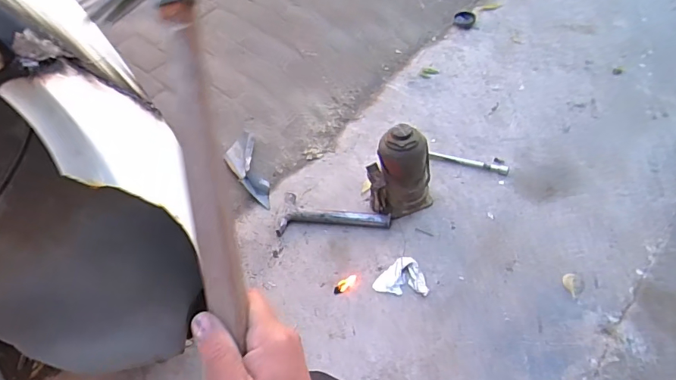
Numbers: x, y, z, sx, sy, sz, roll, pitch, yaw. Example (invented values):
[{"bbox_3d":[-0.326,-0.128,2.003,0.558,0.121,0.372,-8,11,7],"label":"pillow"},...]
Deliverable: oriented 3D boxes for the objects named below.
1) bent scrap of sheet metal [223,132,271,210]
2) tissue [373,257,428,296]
[{"bbox_3d":[-0.258,-0.060,1.224,0.095,0.041,0.265,-16,60,-11],"label":"bent scrap of sheet metal"},{"bbox_3d":[0.141,0.194,0.986,0.118,0.031,0.088,7,59,3],"label":"tissue"}]

